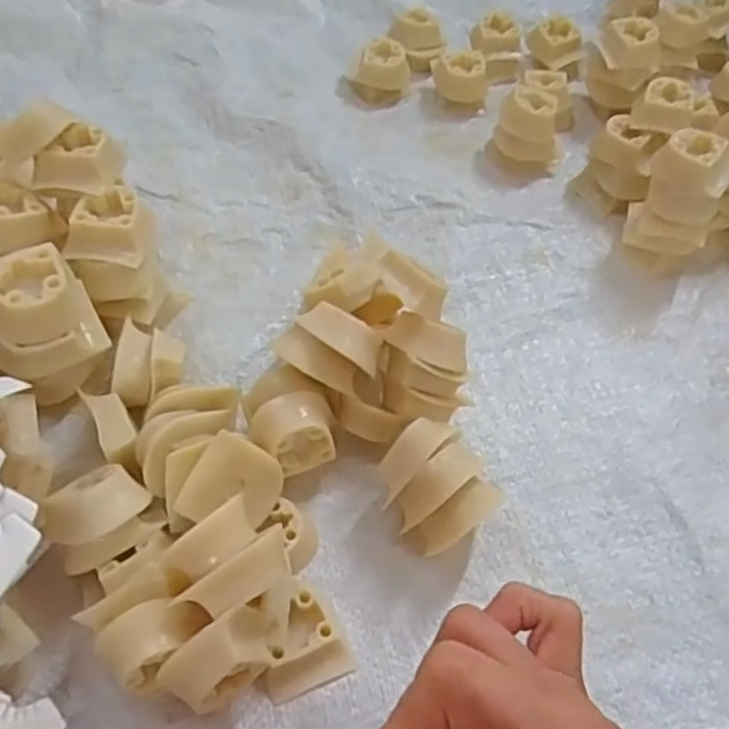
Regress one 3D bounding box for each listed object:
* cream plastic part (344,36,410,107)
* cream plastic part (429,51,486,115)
[{"bbox_3d":[0.012,-0.218,0.519,0.033,0.030,0.037,37,60,18],"label":"cream plastic part"},{"bbox_3d":[0.071,-0.211,0.521,0.036,0.031,0.035,-6,57,-9],"label":"cream plastic part"}]

